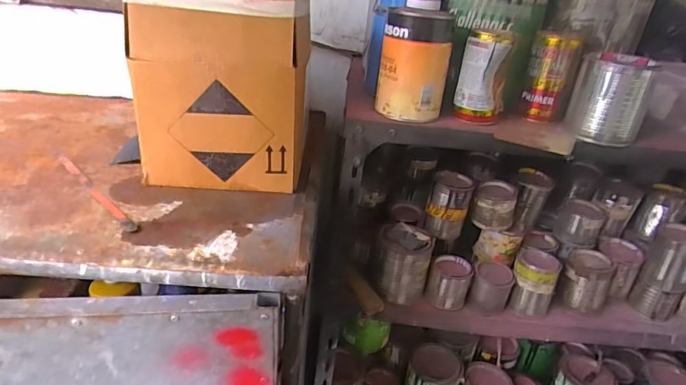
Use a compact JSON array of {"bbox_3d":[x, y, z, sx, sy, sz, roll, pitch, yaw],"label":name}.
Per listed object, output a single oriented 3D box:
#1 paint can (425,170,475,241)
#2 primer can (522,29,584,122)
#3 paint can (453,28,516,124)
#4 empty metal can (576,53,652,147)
[{"bbox_3d":[0.194,0.025,0.842,0.067,0.109,0.066,5,25,-2],"label":"paint can"},{"bbox_3d":[0.336,-0.191,0.743,0.066,0.133,0.069,15,26,18],"label":"primer can"},{"bbox_3d":[0.216,-0.176,0.696,0.065,0.135,0.053,-18,34,-42],"label":"paint can"},{"bbox_3d":[0.395,-0.137,0.679,0.092,0.117,0.095,16,26,21],"label":"empty metal can"}]

